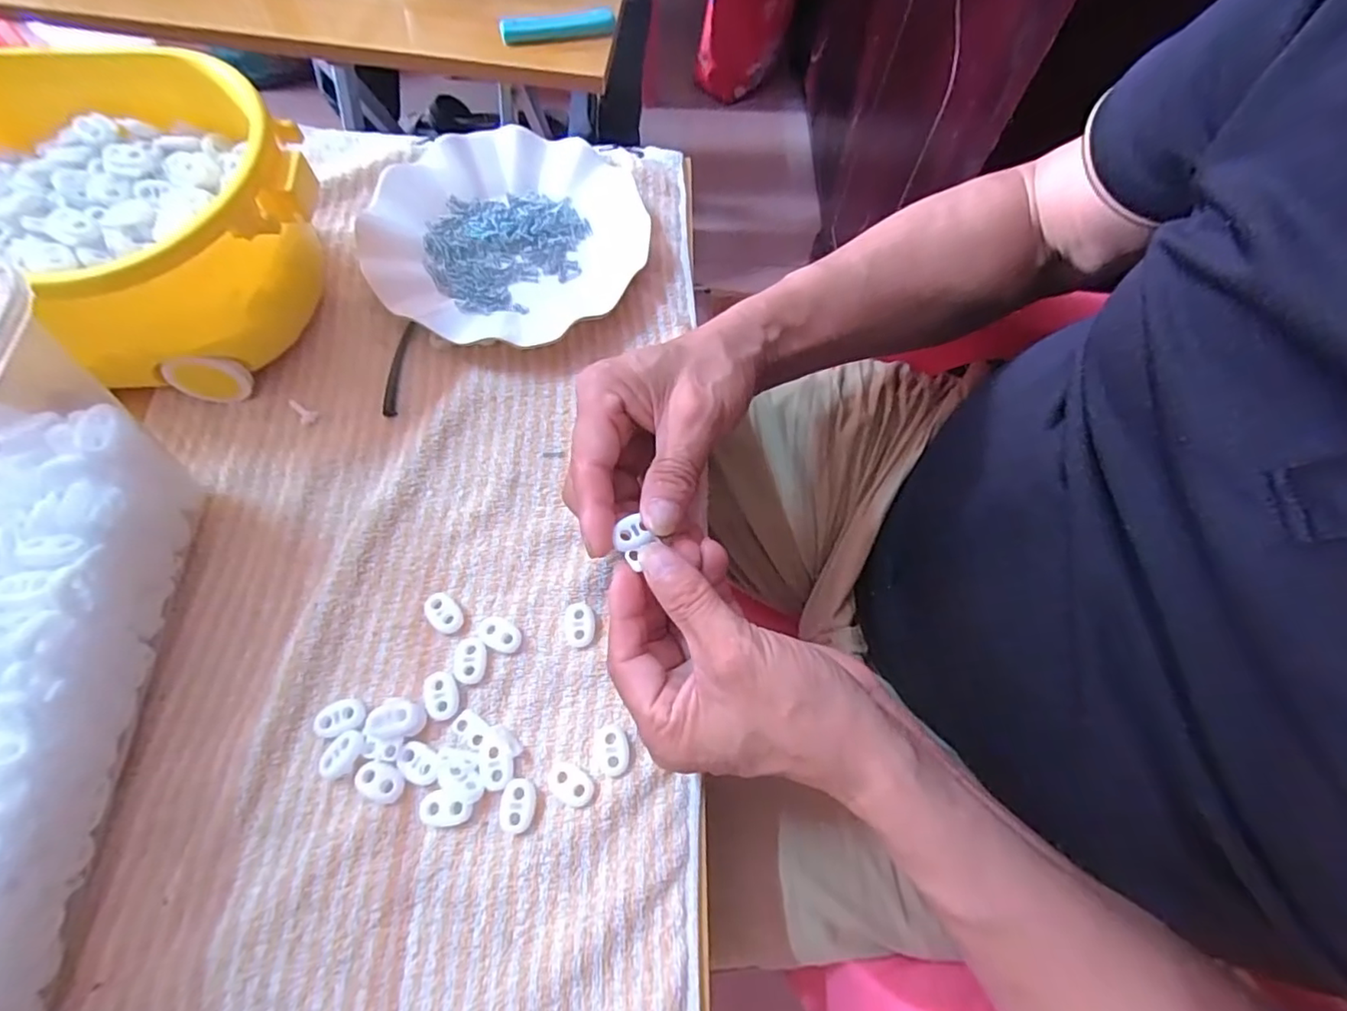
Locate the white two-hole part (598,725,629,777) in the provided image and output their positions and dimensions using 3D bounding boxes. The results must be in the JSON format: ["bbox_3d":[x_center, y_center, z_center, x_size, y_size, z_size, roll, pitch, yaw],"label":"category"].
[{"bbox_3d":[-0.029,0.117,0.280,0.014,0.004,0.022,-6,67,-5],"label":"white two-hole part"}]

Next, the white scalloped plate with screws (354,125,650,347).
[{"bbox_3d":[-0.114,-0.187,0.396,0.182,0.024,0.164,-38,73,-17],"label":"white scalloped plate with screws"}]

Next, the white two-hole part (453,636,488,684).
[{"bbox_3d":[-0.101,0.077,0.292,0.016,0.004,0.022,-1,66,-3],"label":"white two-hole part"}]

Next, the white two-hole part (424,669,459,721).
[{"bbox_3d":[-0.113,0.092,0.285,0.015,0.004,0.022,-24,70,-13],"label":"white two-hole part"}]

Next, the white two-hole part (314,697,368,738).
[{"bbox_3d":[-0.158,0.101,0.278,0.022,0.004,0.014,-17,68,-10],"label":"white two-hole part"}]

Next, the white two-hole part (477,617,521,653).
[{"bbox_3d":[-0.089,0.066,0.299,0.023,0.006,0.015,23,67,8],"label":"white two-hole part"}]

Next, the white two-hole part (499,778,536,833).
[{"bbox_3d":[-0.071,0.138,0.269,0.015,0.004,0.022,-2,66,-3],"label":"white two-hole part"}]

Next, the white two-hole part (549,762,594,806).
[{"bbox_3d":[-0.048,0.130,0.273,0.022,0.004,0.014,30,68,10],"label":"white two-hole part"}]

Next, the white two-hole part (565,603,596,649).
[{"bbox_3d":[-0.048,0.062,0.303,0.015,0.004,0.022,-8,67,-6],"label":"white two-hole part"}]

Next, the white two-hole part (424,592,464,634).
[{"bbox_3d":[-0.118,0.056,0.302,0.023,0.006,0.015,37,70,13],"label":"white two-hole part"}]

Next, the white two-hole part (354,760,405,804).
[{"bbox_3d":[-0.134,0.126,0.267,0.022,0.004,0.017,18,67,5],"label":"white two-hole part"}]

